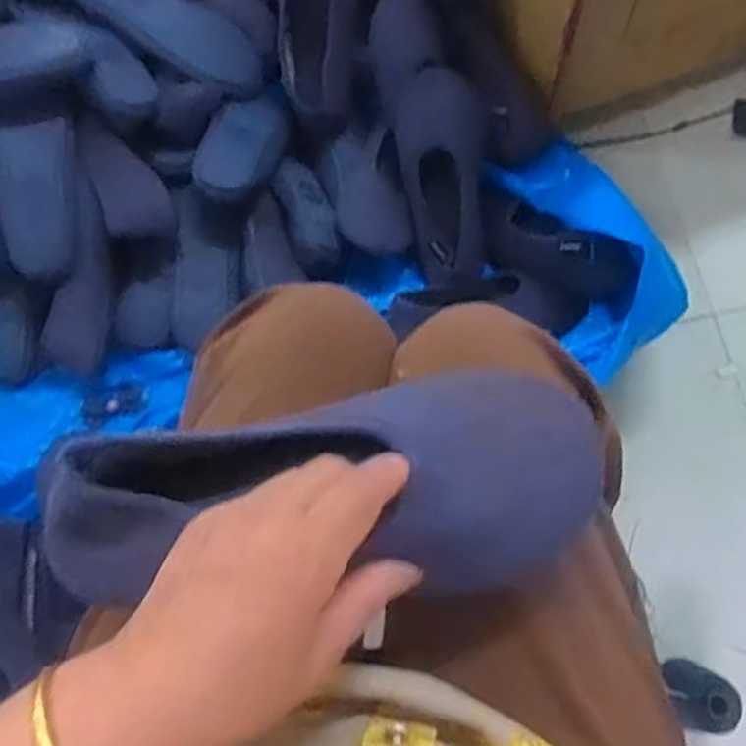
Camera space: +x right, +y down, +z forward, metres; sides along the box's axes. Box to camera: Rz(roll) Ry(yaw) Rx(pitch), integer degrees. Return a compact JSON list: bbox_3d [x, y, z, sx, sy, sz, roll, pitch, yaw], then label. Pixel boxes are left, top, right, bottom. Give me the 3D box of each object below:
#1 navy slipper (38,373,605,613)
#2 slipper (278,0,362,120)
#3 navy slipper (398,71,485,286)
[{"bbox_3d":[-0.025,0.053,0.347,0.246,0.070,0.094,-3,73,9],"label":"navy slipper"},{"bbox_3d":[-0.063,-0.424,0.890,0.098,0.053,0.239,9,119,4],"label":"slipper"},{"bbox_3d":[0.083,-0.226,0.884,0.099,0.058,0.237,-6,102,0],"label":"navy slipper"}]

